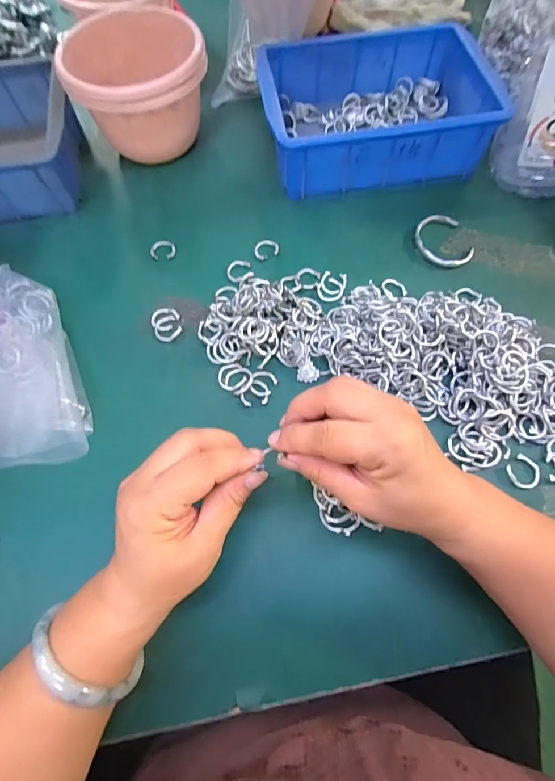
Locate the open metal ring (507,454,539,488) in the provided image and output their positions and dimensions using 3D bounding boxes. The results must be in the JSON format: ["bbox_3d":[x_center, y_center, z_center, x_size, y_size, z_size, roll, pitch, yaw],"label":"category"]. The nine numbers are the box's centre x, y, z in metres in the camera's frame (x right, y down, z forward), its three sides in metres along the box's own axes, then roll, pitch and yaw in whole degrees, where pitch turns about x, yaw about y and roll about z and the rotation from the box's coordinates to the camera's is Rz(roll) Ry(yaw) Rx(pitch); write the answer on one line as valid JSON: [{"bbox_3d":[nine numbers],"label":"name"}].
[{"bbox_3d":[0.197,0.065,0.313,0.025,0.004,0.024,0,68,1],"label":"open metal ring"}]

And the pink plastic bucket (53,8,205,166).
[{"bbox_3d":[-0.154,-0.334,0.441,0.140,0.093,0.132,0,66,0],"label":"pink plastic bucket"}]

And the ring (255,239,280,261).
[{"bbox_3d":[-0.011,-0.150,0.415,0.025,0.004,0.025,0,68,1],"label":"ring"}]

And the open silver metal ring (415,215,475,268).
[{"bbox_3d":[0.173,-0.158,0.411,0.052,0.007,0.070,-12,67,-6],"label":"open silver metal ring"}]

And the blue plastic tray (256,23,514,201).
[{"bbox_3d":[0.106,-0.321,0.447,0.240,0.064,0.174,-8,67,-4],"label":"blue plastic tray"}]

